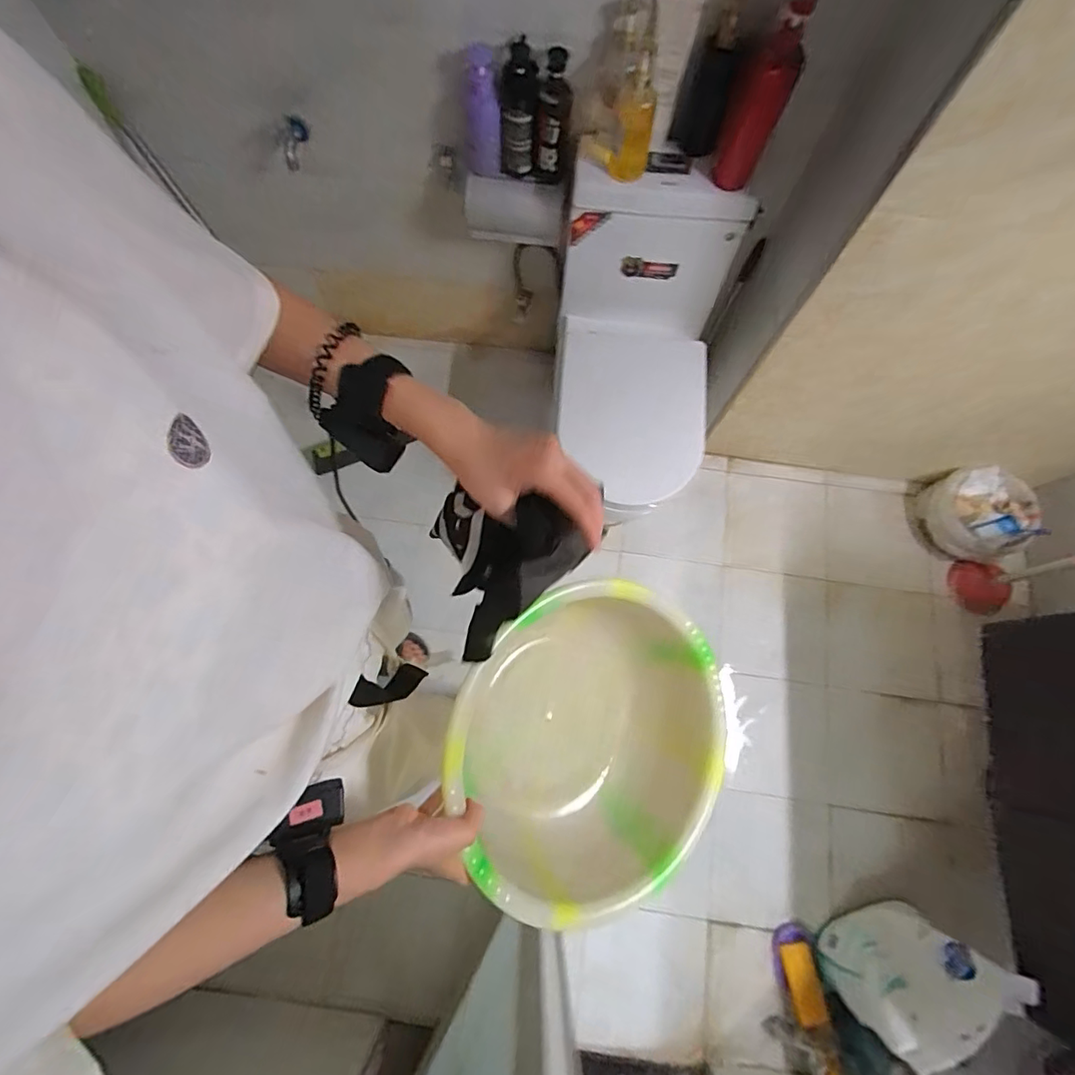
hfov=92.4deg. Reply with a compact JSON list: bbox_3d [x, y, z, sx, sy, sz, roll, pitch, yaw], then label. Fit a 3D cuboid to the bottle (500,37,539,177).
[{"bbox_3d":[-0.036,-0.781,0.957,0.068,0.199,0.053,1,77,-2],"label":"bottle"}]

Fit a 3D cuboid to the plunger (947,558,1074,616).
[{"bbox_3d":[1.225,0.079,1.232,0.112,0.481,0.144,-9,77,-4],"label":"plunger"}]

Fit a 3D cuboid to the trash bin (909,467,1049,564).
[{"bbox_3d":[1.194,-0.069,1.421,0.234,0.209,0.260,-24,79,-7],"label":"trash bin"}]

